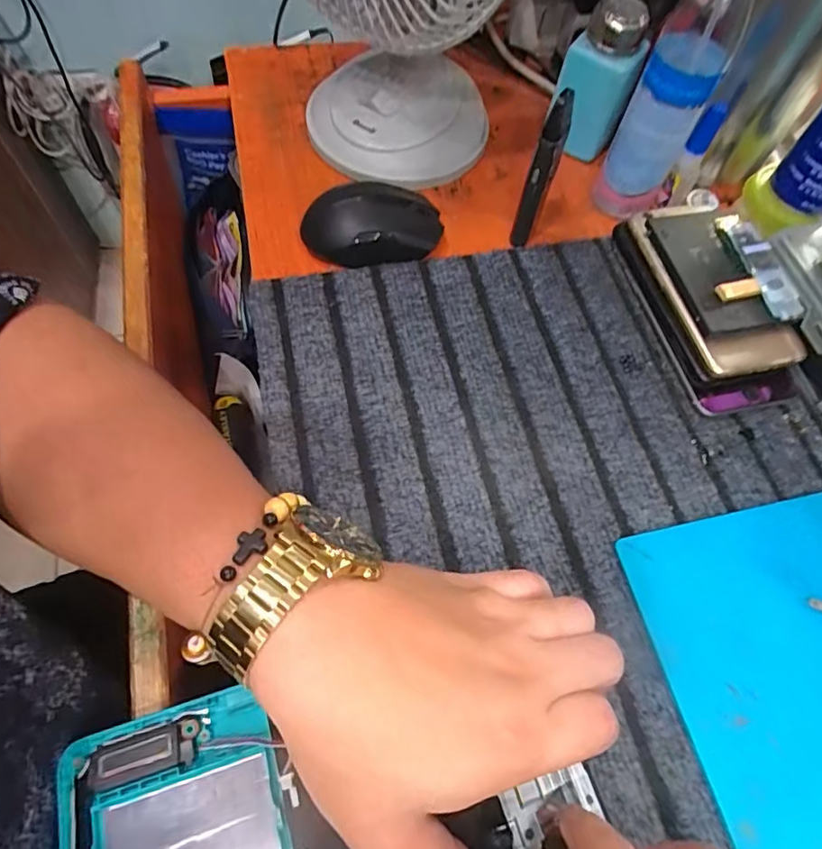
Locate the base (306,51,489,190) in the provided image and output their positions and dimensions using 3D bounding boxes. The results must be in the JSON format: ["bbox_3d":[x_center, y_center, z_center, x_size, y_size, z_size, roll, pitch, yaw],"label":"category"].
[{"bbox_3d":[-0.012,-0.251,0.443,0.148,0.046,0.126,-4,63,-6],"label":"base"}]

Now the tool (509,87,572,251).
[{"bbox_3d":[0.087,-0.165,0.363,0.016,0.115,0.017,19,63,6],"label":"tool"}]

